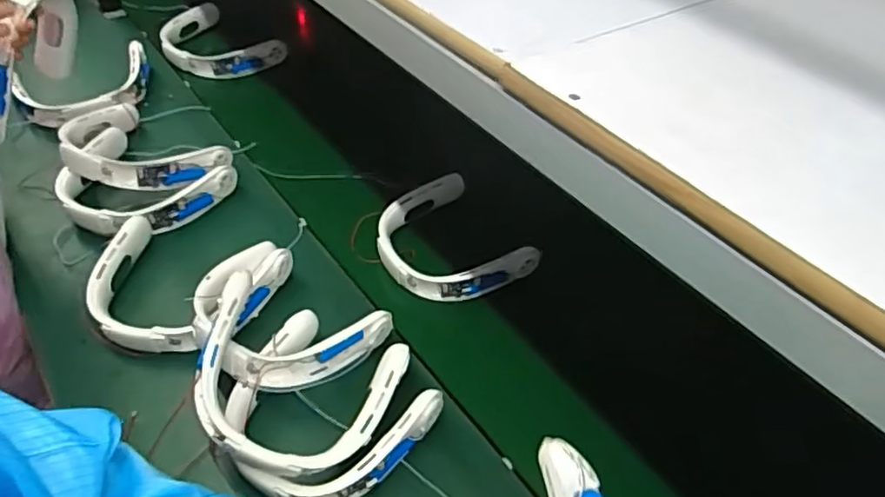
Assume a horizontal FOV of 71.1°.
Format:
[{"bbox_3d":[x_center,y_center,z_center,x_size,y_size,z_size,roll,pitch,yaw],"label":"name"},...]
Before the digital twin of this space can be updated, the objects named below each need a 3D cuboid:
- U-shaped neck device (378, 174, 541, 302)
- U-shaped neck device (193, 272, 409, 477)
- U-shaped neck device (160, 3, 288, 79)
[{"bbox_3d":[0.006,-0.003,0.930,0.184,0.060,0.219,-26,53,-26],"label":"U-shaped neck device"},{"bbox_3d":[-0.165,0.152,0.688,0.223,0.037,0.185,28,56,-13],"label":"U-shaped neck device"},{"bbox_3d":[-0.478,-0.432,1.314,0.261,0.060,0.178,31,51,24],"label":"U-shaped neck device"}]

